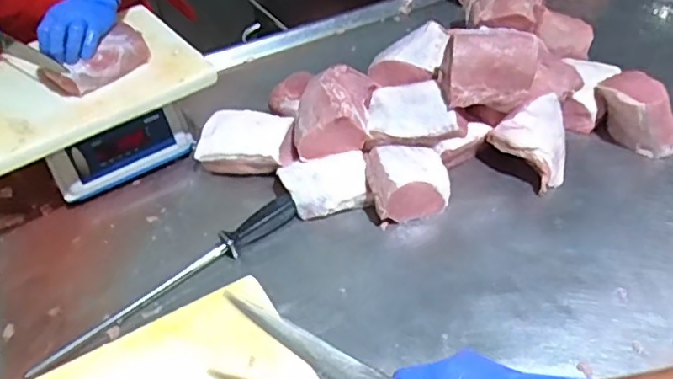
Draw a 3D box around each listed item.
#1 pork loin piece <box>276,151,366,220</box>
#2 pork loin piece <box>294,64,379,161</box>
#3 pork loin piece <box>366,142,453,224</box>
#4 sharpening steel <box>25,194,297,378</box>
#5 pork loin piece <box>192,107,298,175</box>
[{"bbox_3d":[-0.019,-0.010,0.917,0.133,0.054,0.091,-9,42,-4],"label":"pork loin piece"},{"bbox_3d":[-0.004,-0.119,0.956,0.126,0.097,0.142,-3,42,3],"label":"pork loin piece"},{"bbox_3d":[0.110,-0.016,0.901,0.123,0.064,0.116,-5,41,0],"label":"pork loin piece"},{"bbox_3d":[-0.224,0.121,0.823,0.405,0.036,0.041,-30,47,-25],"label":"sharpening steel"},{"bbox_3d":[-0.148,-0.081,1.012,0.175,0.057,0.103,7,43,13],"label":"pork loin piece"}]

